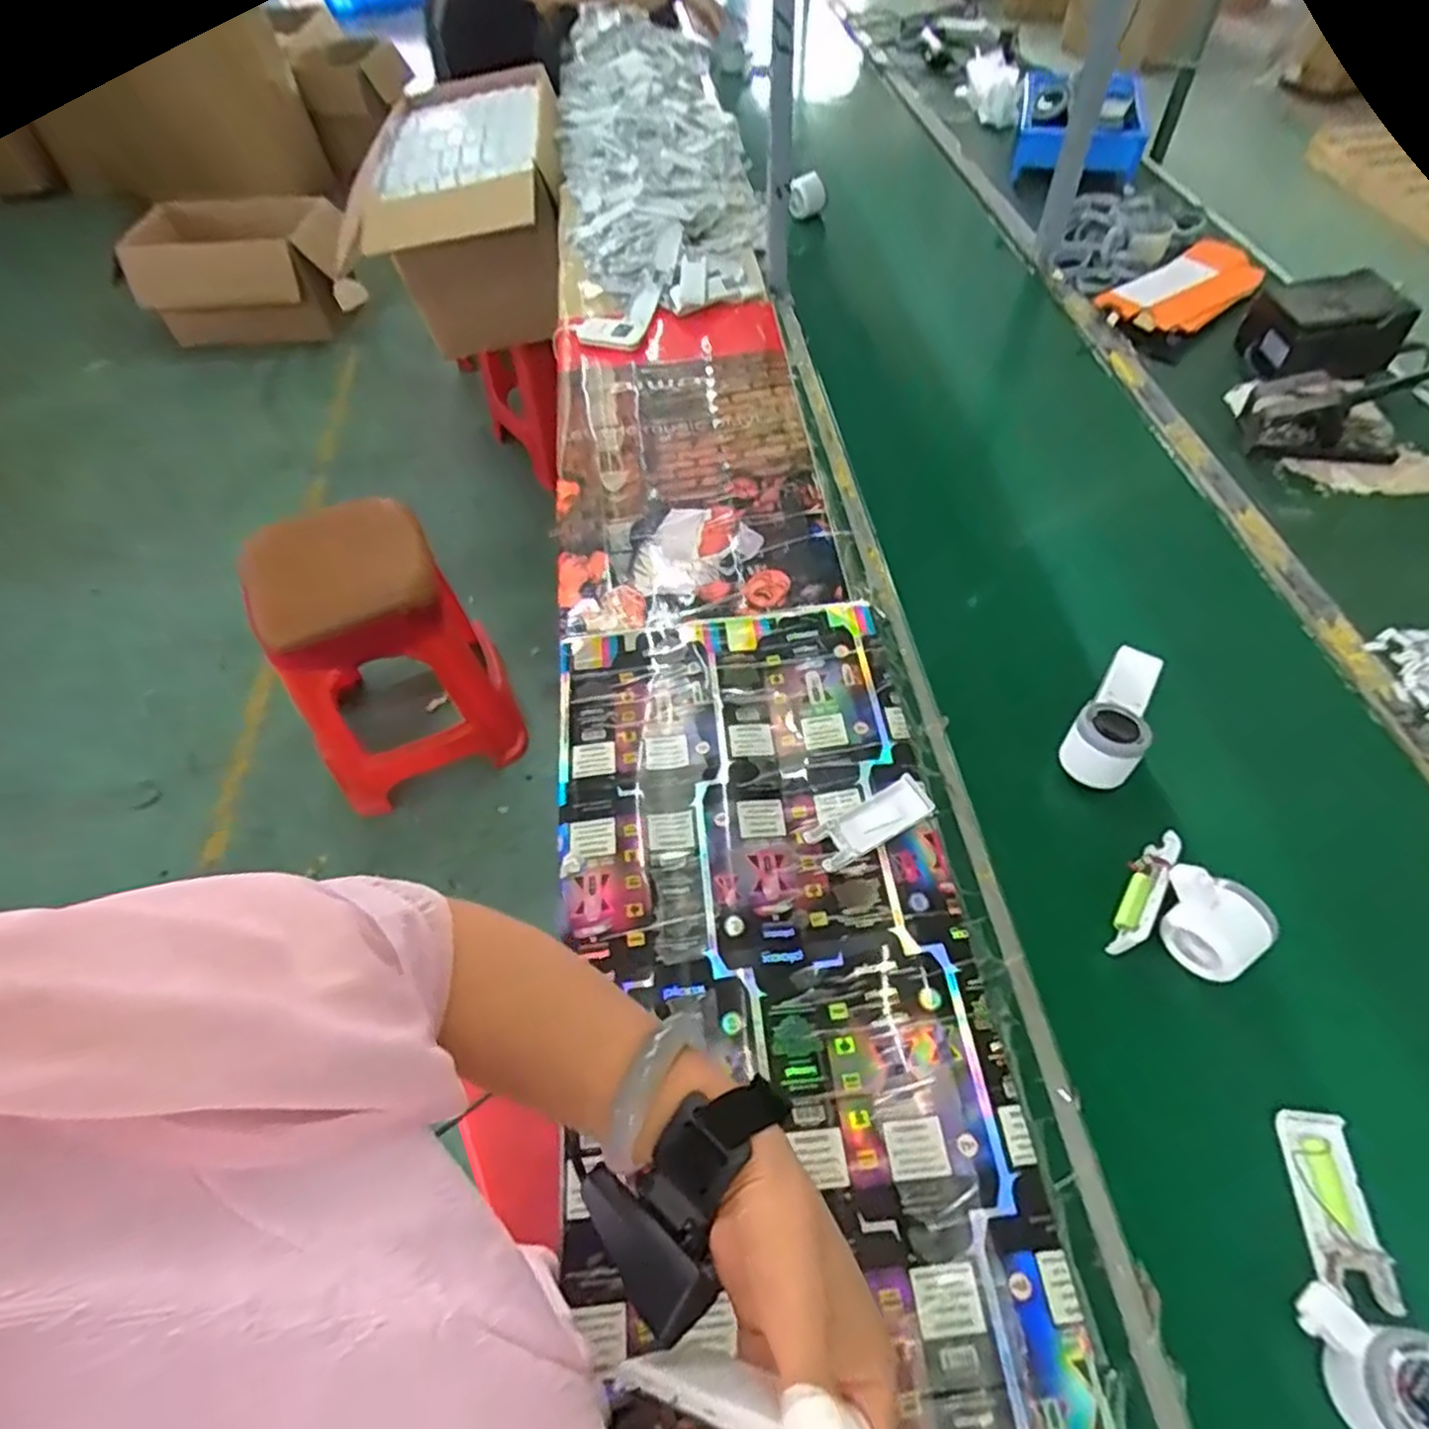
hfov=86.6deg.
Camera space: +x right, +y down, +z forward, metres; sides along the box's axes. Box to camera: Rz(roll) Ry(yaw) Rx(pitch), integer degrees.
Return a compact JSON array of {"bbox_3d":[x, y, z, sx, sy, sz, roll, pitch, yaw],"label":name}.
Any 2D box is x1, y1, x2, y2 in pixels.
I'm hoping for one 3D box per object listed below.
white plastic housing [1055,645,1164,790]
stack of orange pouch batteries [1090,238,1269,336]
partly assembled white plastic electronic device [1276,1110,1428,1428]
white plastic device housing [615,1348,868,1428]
[{"bbox_3d":[0.368,-0.005,0.679,0.059,0.044,0.154,31,62,22],"label":"white plastic housing"},{"bbox_3d":[0.696,-0.620,1.110,0.283,0.033,0.142,-33,60,-19],"label":"stack of orange pouch batteries"},{"bbox_3d":[0.384,0.336,0.458,0.069,0.047,0.169,6,43,7],"label":"partly assembled white plastic electronic device"},{"bbox_3d":[0.006,0.247,0.268,0.019,0.123,0.028,30,54,-21],"label":"white plastic device housing"}]

